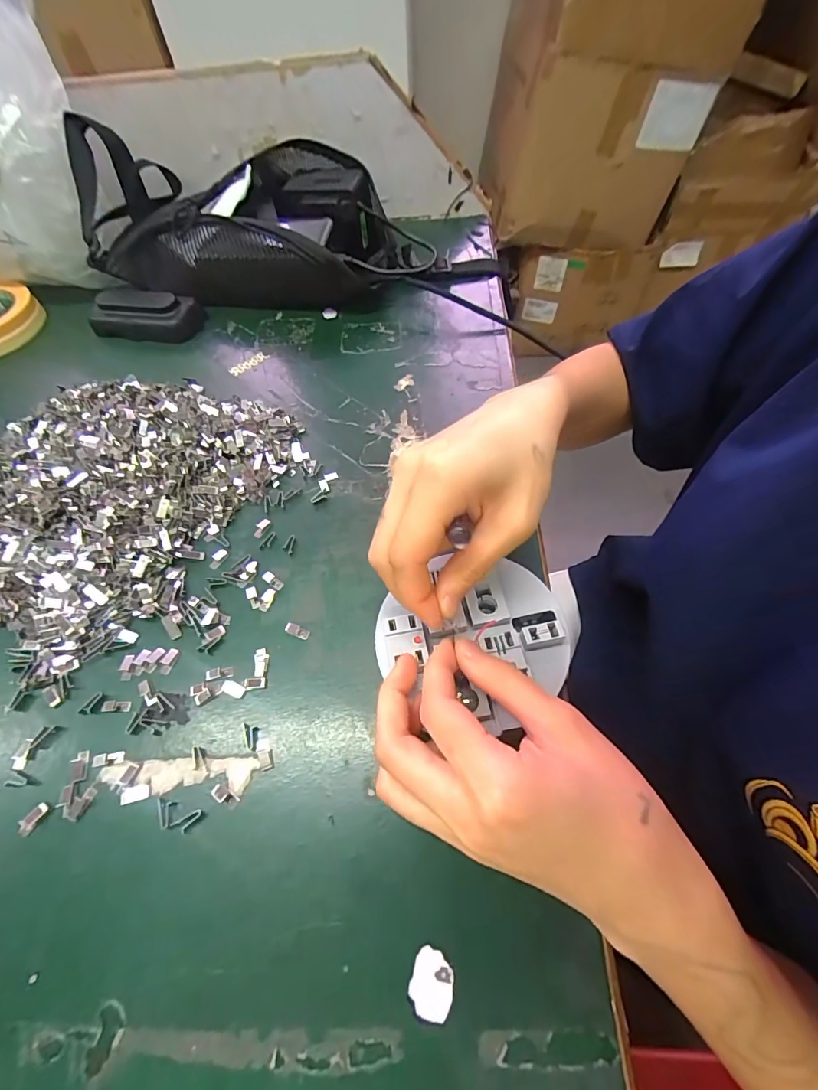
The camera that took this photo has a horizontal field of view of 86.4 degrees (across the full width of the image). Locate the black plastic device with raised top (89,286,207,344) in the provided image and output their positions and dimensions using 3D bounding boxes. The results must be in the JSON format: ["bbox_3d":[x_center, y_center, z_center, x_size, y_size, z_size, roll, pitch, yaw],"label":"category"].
[{"bbox_3d":[-0.258,-0.225,0.427,0.103,0.040,0.040,9,60,8],"label":"black plastic device with raised top"}]

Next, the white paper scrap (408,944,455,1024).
[{"bbox_3d":[0.009,0.179,0.178,0.017,0.004,0.021,9,60,8],"label":"white paper scrap"}]

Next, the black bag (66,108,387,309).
[{"bbox_3d":[-0.174,-0.317,0.433,0.317,0.093,0.137,9,60,8],"label":"black bag"}]

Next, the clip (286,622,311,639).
[{"bbox_3d":[-0.066,0.050,0.256,0.016,0.004,0.006,20,62,14],"label":"clip"}]

